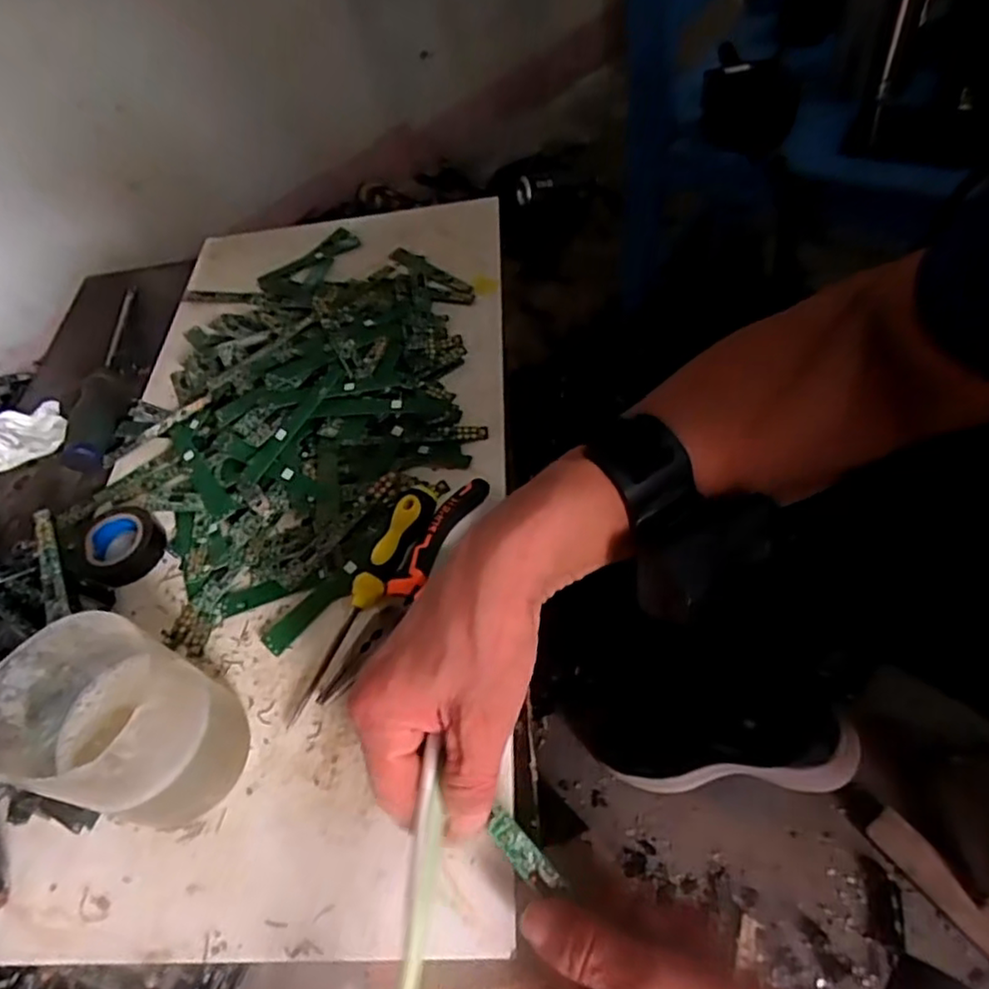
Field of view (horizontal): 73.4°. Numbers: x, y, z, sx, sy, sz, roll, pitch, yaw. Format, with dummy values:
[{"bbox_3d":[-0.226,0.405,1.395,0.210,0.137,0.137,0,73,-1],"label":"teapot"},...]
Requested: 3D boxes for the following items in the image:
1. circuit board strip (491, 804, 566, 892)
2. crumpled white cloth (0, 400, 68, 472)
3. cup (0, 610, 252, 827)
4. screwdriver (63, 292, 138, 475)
[{"bbox_3d":[0.012,0.154,0.286,0.011,0.005,0.039,-39,71,-22],"label":"circuit board strip"},{"bbox_3d":[-0.382,-0.048,0.533,0.068,0.018,0.049,-37,56,-15],"label":"crumpled white cloth"},{"bbox_3d":[-0.171,0.111,0.313,0.078,0.098,0.079,-6,53,8],"label":"cup"},{"bbox_3d":[-0.324,-0.115,0.560,0.028,0.026,0.224,-12,53,3],"label":"screwdriver"}]

